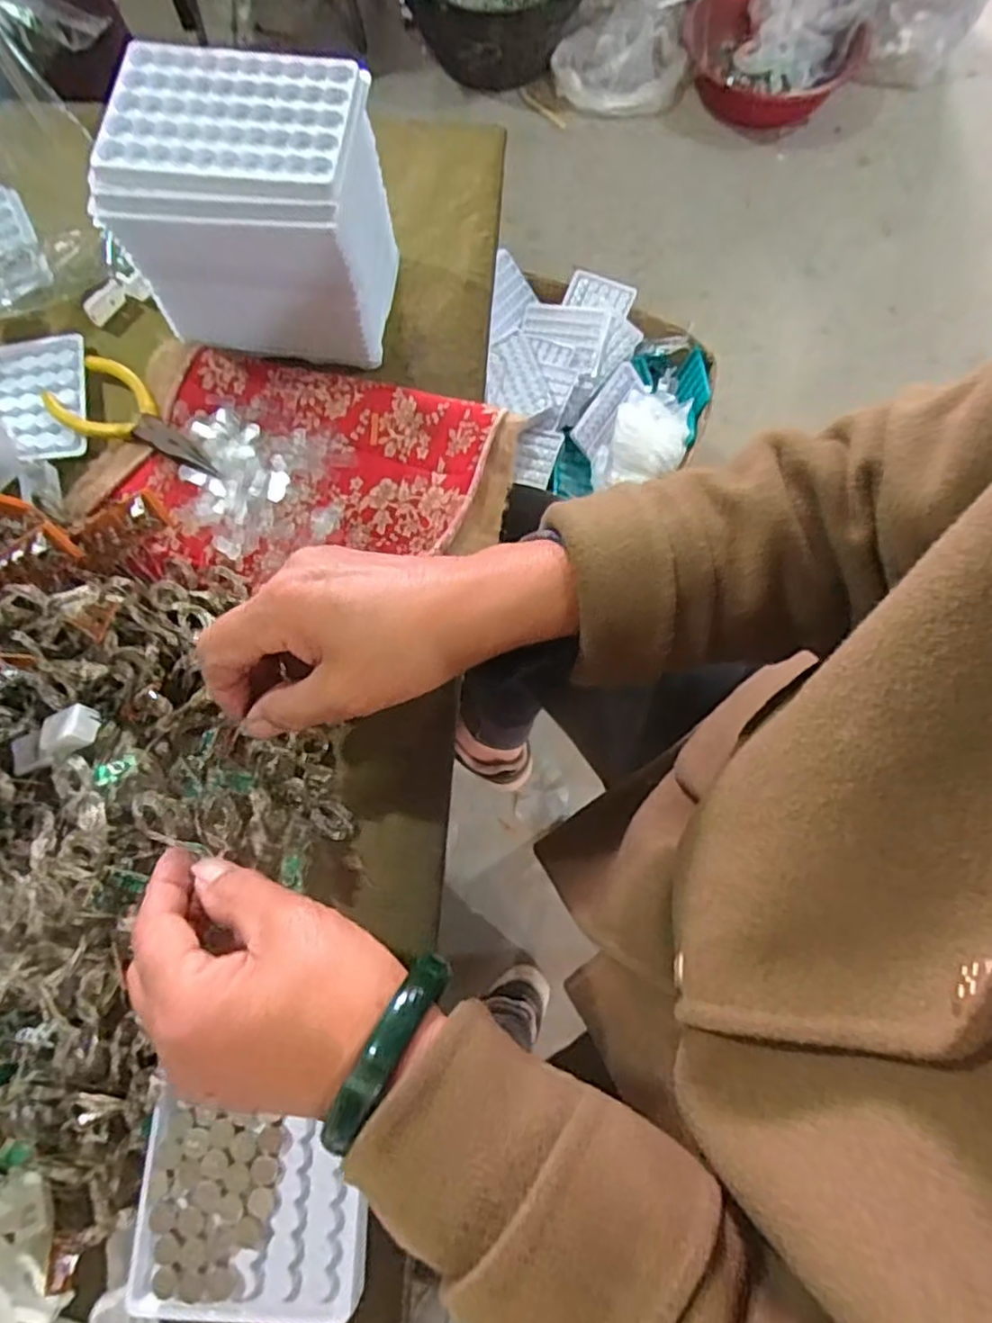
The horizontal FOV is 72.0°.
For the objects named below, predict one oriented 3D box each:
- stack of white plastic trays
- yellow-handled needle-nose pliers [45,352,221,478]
[{"bbox_3d":[-0.133,-0.254,0.390,0.133,0.108,0.092,1,74,-1],"label":"stack of white plastic trays"},{"bbox_3d":[-0.215,-0.144,0.408,0.118,0.010,0.050,33,76,8],"label":"yellow-handled needle-nose pliers"}]

